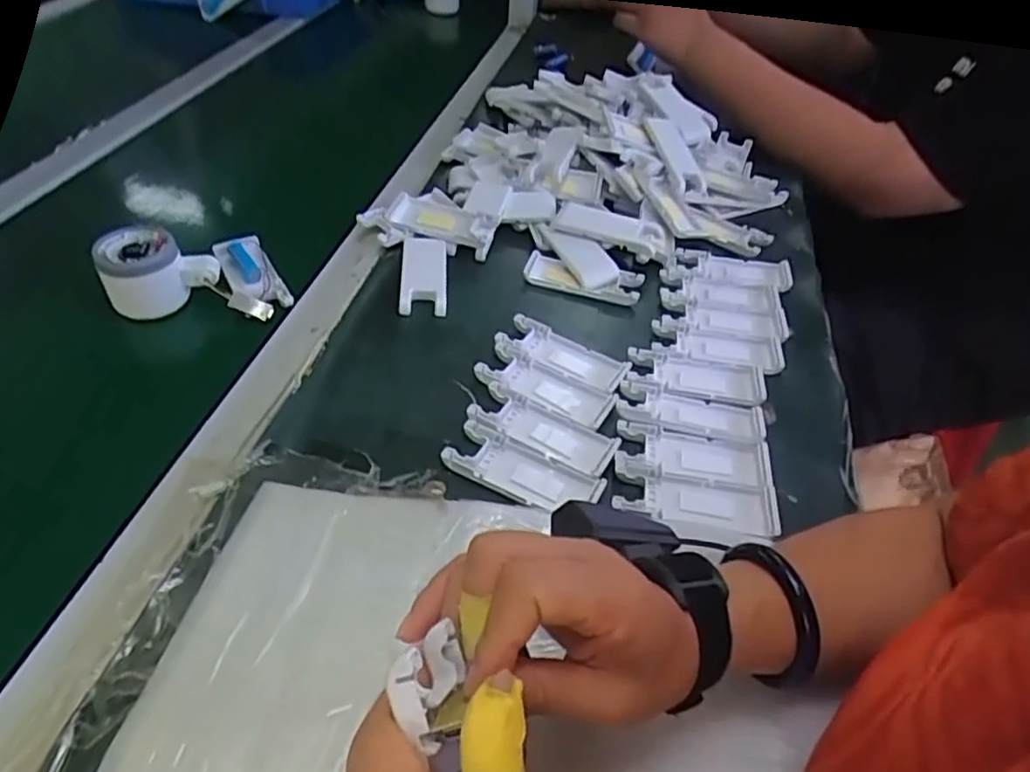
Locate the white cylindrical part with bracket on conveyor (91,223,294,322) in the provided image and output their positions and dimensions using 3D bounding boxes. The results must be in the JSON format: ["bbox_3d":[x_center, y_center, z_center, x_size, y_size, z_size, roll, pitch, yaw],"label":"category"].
[{"bbox_3d":[-0.256,-0.094,0.534,0.124,0.048,0.103,-23,50,-25],"label":"white cylindrical part with bracket on conveyor"}]

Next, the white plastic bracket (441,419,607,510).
[{"bbox_3d":[0.006,0.055,0.447,0.103,0.011,0.042,21,46,16],"label":"white plastic bracket"}]

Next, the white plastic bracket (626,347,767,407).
[{"bbox_3d":[0.141,-0.009,0.522,0.105,0.008,0.045,10,44,5],"label":"white plastic bracket"}]

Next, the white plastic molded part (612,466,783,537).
[{"bbox_3d":[0.117,0.073,0.439,0.101,0.009,0.039,11,44,6],"label":"white plastic molded part"}]

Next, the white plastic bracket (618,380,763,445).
[{"bbox_3d":[0.129,0.018,0.490,0.106,0.009,0.042,9,44,5],"label":"white plastic bracket"}]

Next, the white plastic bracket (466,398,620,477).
[{"bbox_3d":[0.021,0.028,0.476,0.103,0.011,0.041,22,46,17],"label":"white plastic bracket"}]

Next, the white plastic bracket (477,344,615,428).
[{"bbox_3d":[0.024,-0.001,0.506,0.104,0.011,0.042,23,47,18],"label":"white plastic bracket"}]

